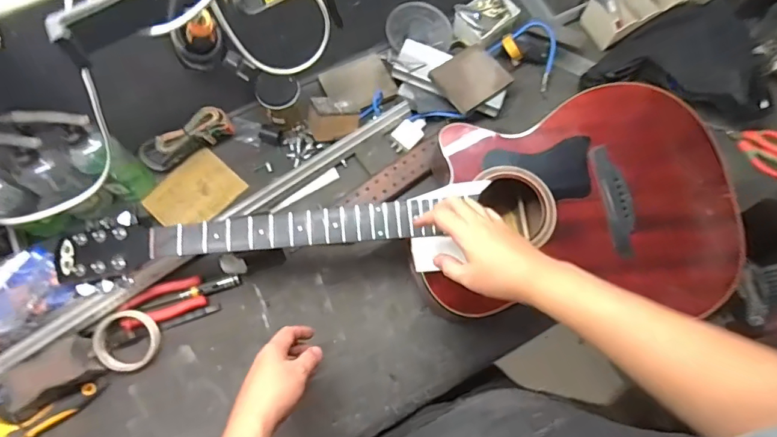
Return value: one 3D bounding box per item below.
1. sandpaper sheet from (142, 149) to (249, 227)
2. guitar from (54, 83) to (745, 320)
[{"bbox_3d":[-0.323,-0.041,0.800,0.104,0.009,0.138,40,75,10],"label":"sandpaper sheet"},{"bbox_3d":[0.049,0.023,0.700,0.925,0.086,0.322,-9,72,-4],"label":"guitar"}]

